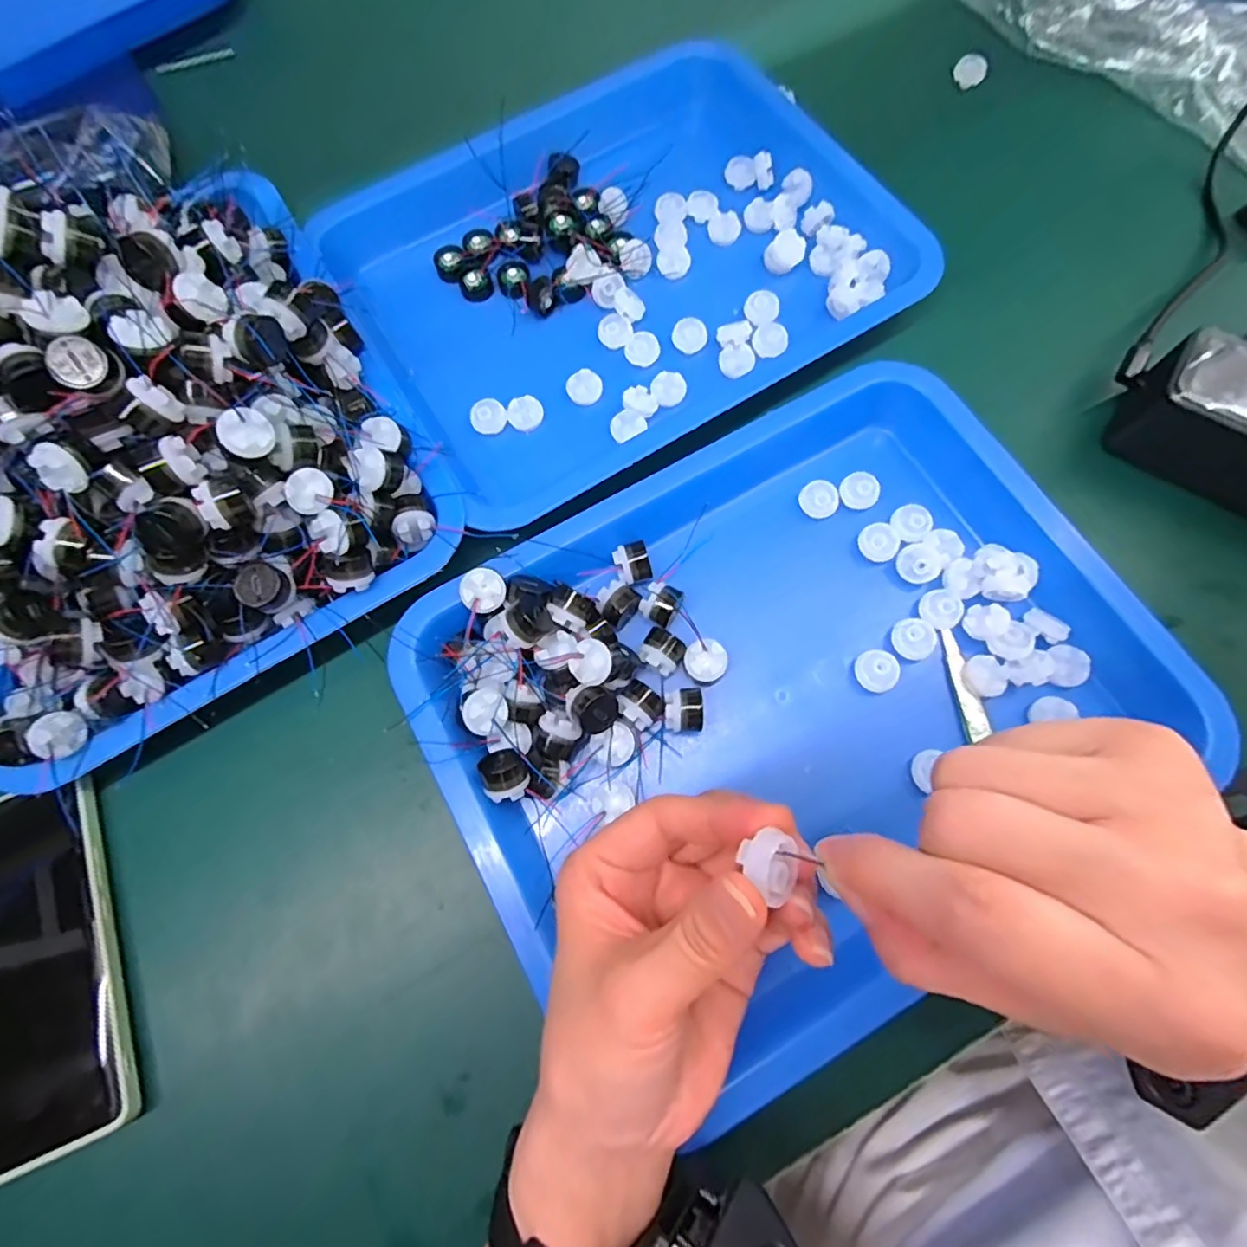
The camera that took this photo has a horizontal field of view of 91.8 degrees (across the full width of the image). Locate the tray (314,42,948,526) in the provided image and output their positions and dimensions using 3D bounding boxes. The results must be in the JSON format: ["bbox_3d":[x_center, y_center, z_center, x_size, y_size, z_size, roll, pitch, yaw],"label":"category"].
[{"bbox_3d":[-0.010,-0.231,0.374,0.304,0.035,0.259,-32,75,-9],"label":"tray"}]

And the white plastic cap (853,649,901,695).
[{"bbox_3d":[0.128,0.024,0.306,0.021,0.004,0.021,19,83,8],"label":"white plastic cap"}]

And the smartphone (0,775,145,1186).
[{"bbox_3d":[-0.275,0.157,0.279,0.074,0.012,0.159,-24,74,-7],"label":"smartphone"}]

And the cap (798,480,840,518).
[{"bbox_3d":[0.109,-0.069,0.334,0.021,0.005,0.021,0,89,10],"label":"cap"}]

